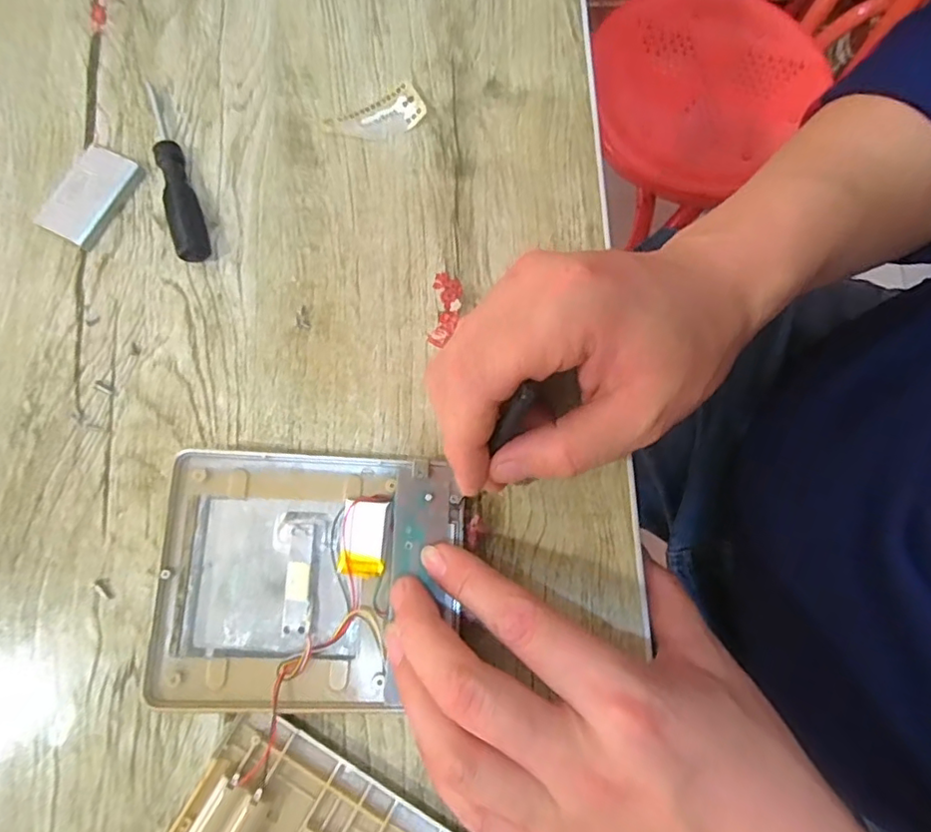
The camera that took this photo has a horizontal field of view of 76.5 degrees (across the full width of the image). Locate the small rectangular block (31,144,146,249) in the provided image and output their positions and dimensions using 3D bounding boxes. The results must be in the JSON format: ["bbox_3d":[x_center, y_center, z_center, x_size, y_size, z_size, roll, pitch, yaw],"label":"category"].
[{"bbox_3d":[-0.188,-0.111,0.295,0.031,0.006,0.050,28,79,5],"label":"small rectangular block"}]

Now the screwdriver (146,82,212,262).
[{"bbox_3d":[-0.148,-0.124,0.295,0.015,0.012,0.104,-20,79,-5],"label":"screwdriver"}]

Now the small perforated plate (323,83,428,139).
[{"bbox_3d":[-0.046,-0.154,0.305,0.050,0.006,0.025,-32,80,-7],"label":"small perforated plate"}]

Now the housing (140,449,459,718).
[{"bbox_3d":[-0.066,0.069,0.253,0.121,0.017,0.103,2,78,0],"label":"housing"}]

